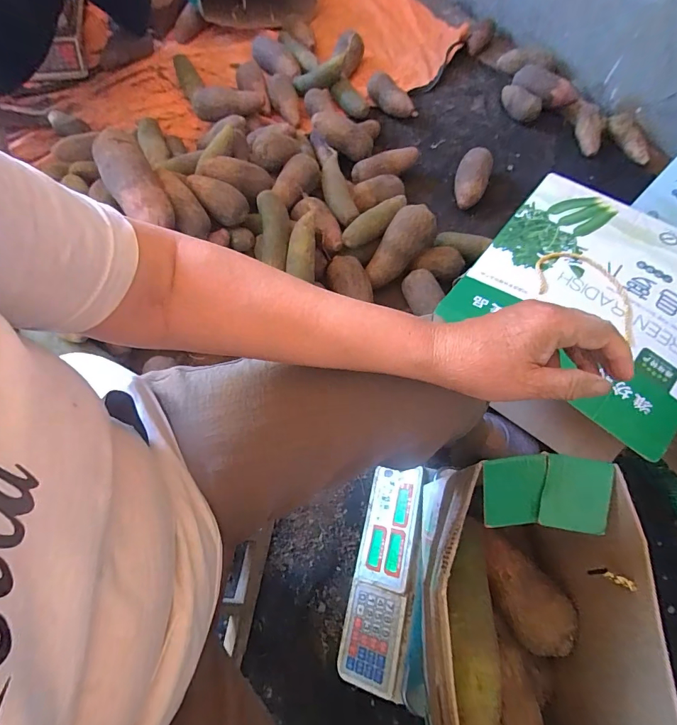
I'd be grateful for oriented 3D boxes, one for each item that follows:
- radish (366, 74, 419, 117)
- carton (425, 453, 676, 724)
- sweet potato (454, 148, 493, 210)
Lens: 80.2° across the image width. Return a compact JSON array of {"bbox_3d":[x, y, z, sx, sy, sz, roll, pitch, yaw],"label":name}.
[{"bbox_3d":[0.143,-0.715,1.081,0.144,0.065,0.059,32,68,12],"label":"radish"},{"bbox_3d":[0.184,0.284,0.400,0.185,0.174,0.339,2,66,-1],"label":"carton"},{"bbox_3d":[0.319,-0.441,0.955,0.078,0.075,0.140,20,66,6],"label":"sweet potato"}]

